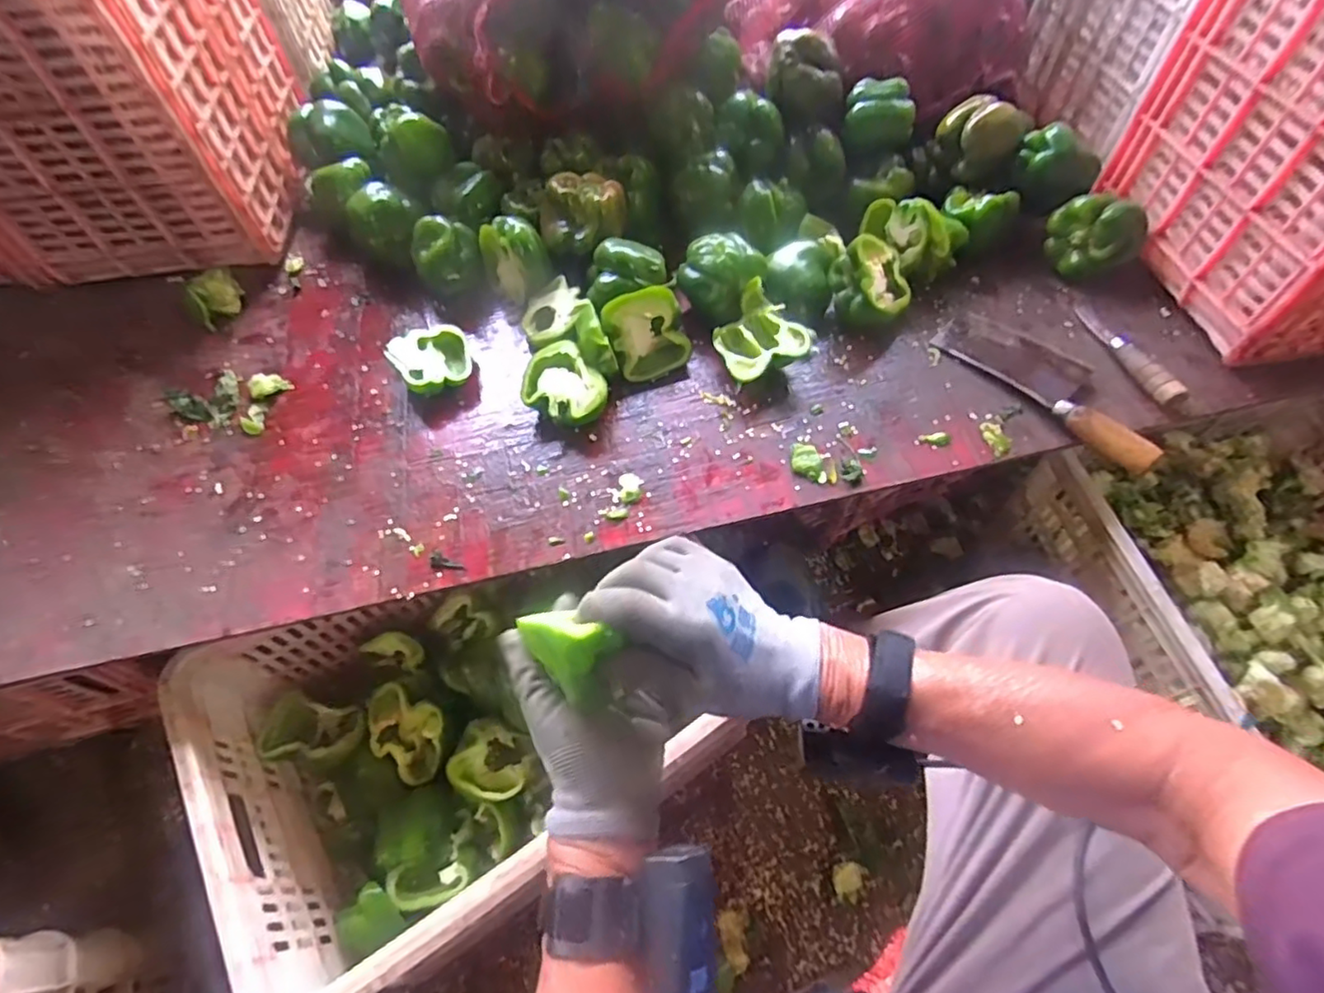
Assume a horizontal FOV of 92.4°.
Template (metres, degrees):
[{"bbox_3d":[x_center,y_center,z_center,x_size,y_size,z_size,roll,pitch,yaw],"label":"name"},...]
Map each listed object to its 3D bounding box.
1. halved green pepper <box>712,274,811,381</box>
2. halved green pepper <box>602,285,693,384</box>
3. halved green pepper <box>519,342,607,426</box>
[{"bbox_3d":[0.099,-0.170,0.685,0.088,0.056,0.095,-26,61,-14],"label":"halved green pepper"},{"bbox_3d":[-0.021,-0.183,0.690,0.081,0.076,0.044,-20,21,-9],"label":"halved green pepper"},{"bbox_3d":[-0.101,-0.107,0.658,0.076,0.054,0.092,-36,64,-19],"label":"halved green pepper"}]

